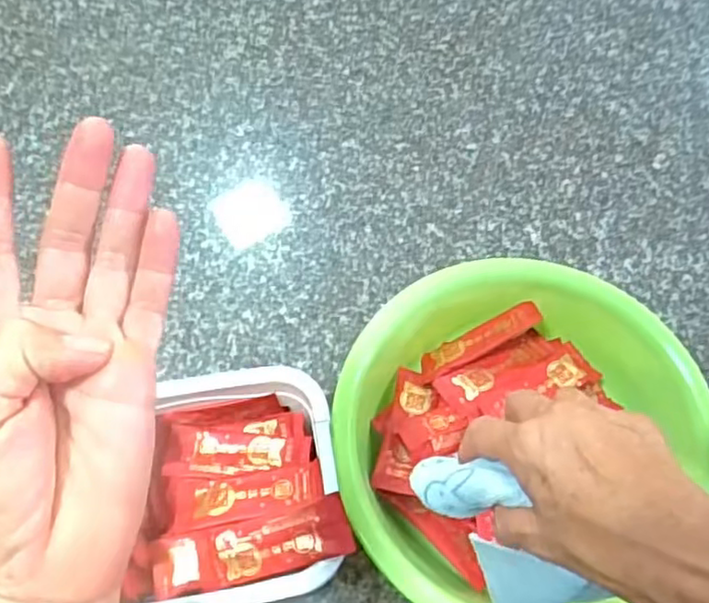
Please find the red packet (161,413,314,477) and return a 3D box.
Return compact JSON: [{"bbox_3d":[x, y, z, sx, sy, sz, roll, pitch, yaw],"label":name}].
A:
[{"bbox_3d":[-0.111,0.138,0.623,0.132,0.010,0.057,-7,54,-4],"label":"red packet"}]

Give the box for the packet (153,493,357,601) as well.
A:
[{"bbox_3d":[-0.088,0.208,0.551,0.175,0.017,0.049,-18,70,10],"label":"packet"}]

